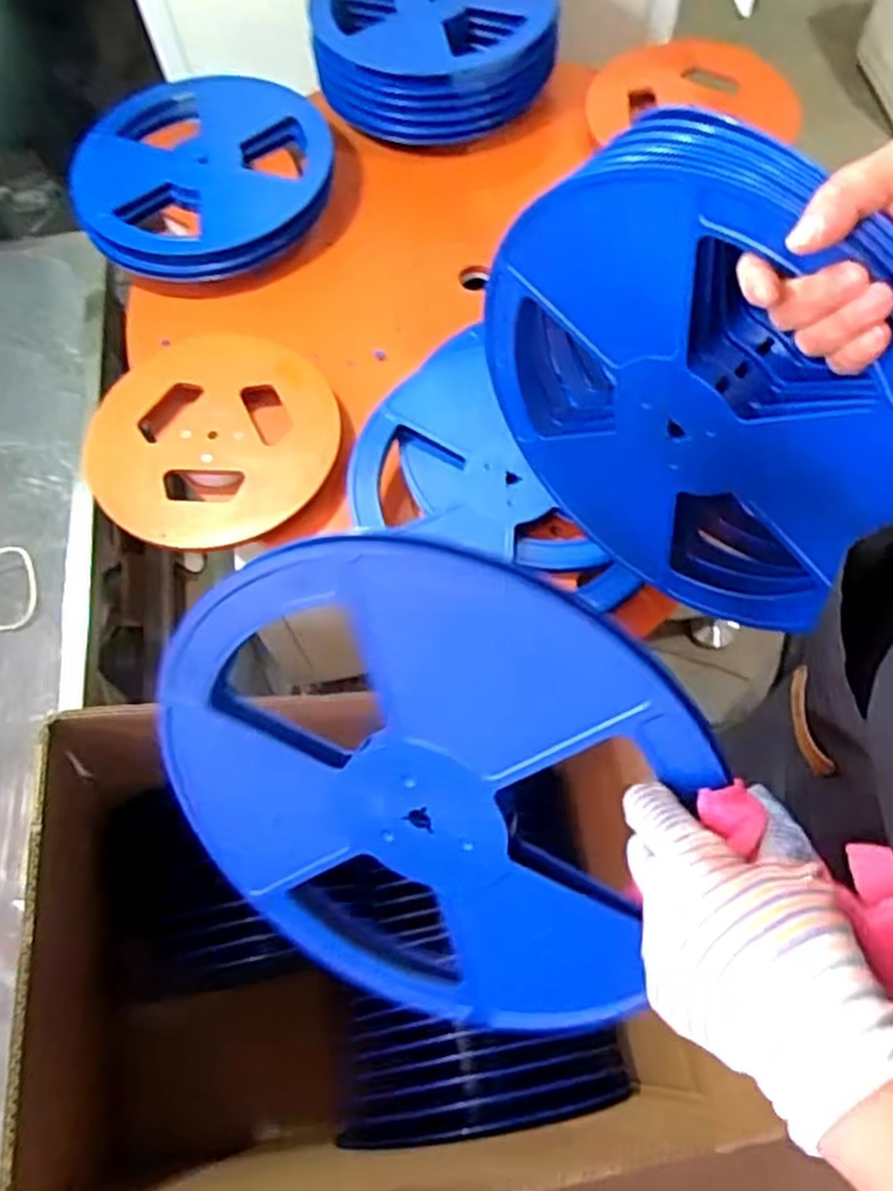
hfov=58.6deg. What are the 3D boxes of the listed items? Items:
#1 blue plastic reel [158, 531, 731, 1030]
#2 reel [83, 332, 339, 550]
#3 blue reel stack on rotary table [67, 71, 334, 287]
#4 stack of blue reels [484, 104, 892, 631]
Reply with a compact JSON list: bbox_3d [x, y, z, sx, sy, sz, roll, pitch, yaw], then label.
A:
[{"bbox_3d":[-0.024,0.113,0.436,0.283,0.314,0.013,14,30,13],"label":"blue plastic reel"},{"bbox_3d":[-0.254,-0.175,0.872,0.263,0.030,0.250,-1,66,1],"label":"reel"},{"bbox_3d":[-0.308,-0.548,1.019,0.320,0.052,0.316,-11,66,-4],"label":"blue reel stack on rotary table"},{"bbox_3d":[0.156,-0.126,0.505,0.085,0.311,0.292,-37,70,-14],"label":"stack of blue reels"}]

